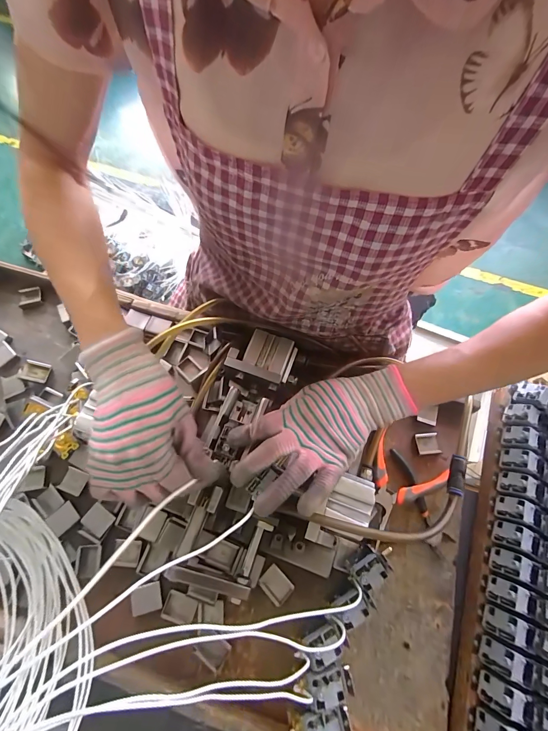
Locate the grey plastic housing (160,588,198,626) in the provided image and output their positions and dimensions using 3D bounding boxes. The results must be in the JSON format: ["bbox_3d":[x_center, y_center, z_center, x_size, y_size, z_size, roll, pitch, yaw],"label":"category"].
[{"bbox_3d":[-0.100,0.257,0.357,0.033,0.008,0.026,19,70,7],"label":"grey plastic housing"}]

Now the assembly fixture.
[{"bbox_3d":[-0.036,0.095,0.381,0.095,0.067,0.282,10,72,6],"label":"assembly fixture"}]

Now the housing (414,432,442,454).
[{"bbox_3d":[0.199,0.102,0.439,0.028,0.010,0.026,-4,69,-2],"label":"housing"}]

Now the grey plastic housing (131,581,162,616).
[{"bbox_3d":[-0.134,0.244,0.353,0.029,0.006,0.025,-11,69,-5],"label":"grey plastic housing"}]

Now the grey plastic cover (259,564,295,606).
[{"bbox_3d":[0.002,0.241,0.372,0.033,0.007,0.026,43,74,14],"label":"grey plastic cover"}]

